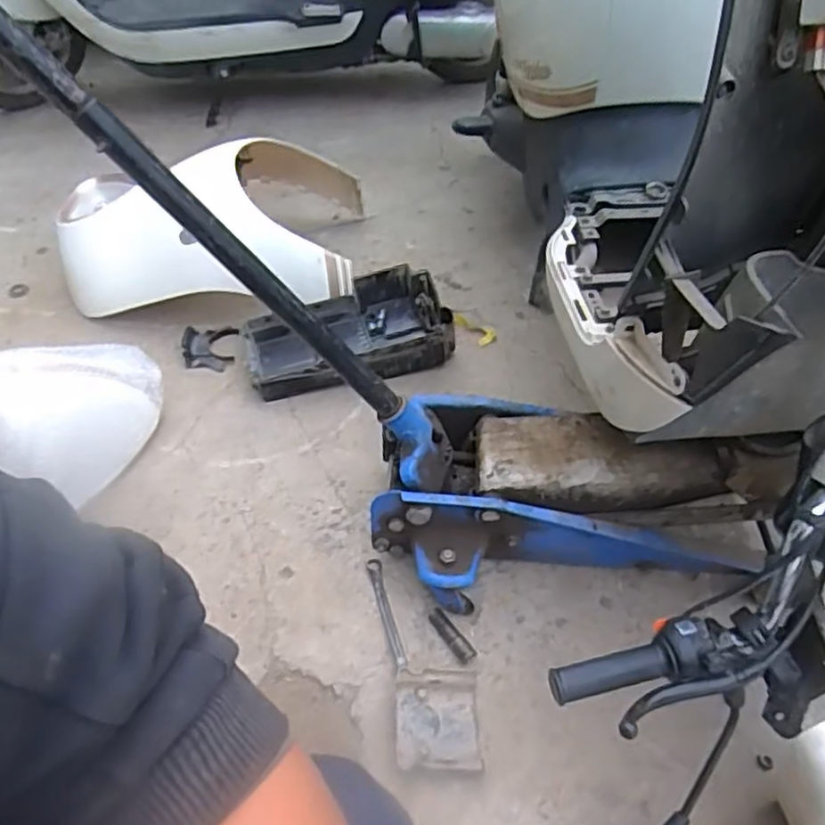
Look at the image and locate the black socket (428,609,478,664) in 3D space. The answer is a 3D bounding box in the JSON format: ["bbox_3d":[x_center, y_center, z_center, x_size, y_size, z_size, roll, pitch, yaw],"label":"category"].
[{"bbox_3d":[0.049,0.283,0.864,0.023,0.021,0.079,-32,54,-25],"label":"black socket"}]

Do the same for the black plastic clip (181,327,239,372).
[{"bbox_3d":[-0.376,-0.116,1.258,0.105,0.016,0.104,0,47,1],"label":"black plastic clip"}]

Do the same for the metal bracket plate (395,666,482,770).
[{"bbox_3d":[0.031,0.350,0.785,0.096,0.018,0.105,10,54,-16],"label":"metal bracket plate"}]

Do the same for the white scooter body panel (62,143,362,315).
[{"bbox_3d":[-0.399,-0.390,1.383,0.562,0.239,0.440,-1,47,1],"label":"white scooter body panel"}]

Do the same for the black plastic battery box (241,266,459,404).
[{"bbox_3d":[-0.120,-0.146,1.232,0.355,0.097,0.246,-16,49,-13],"label":"black plastic battery box"}]

